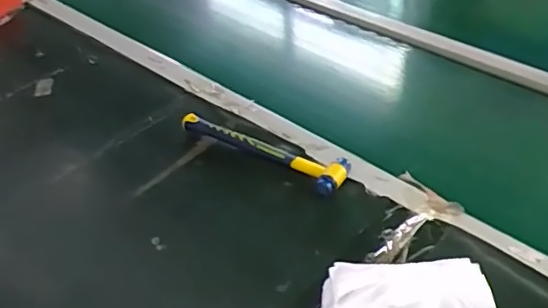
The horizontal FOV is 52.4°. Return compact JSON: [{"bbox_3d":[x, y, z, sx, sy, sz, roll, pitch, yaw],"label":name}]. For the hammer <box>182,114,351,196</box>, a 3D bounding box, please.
[{"bbox_3d":[-0.012,-0.011,0.729,0.233,0.028,0.058,24,48,28],"label":"hammer"}]

